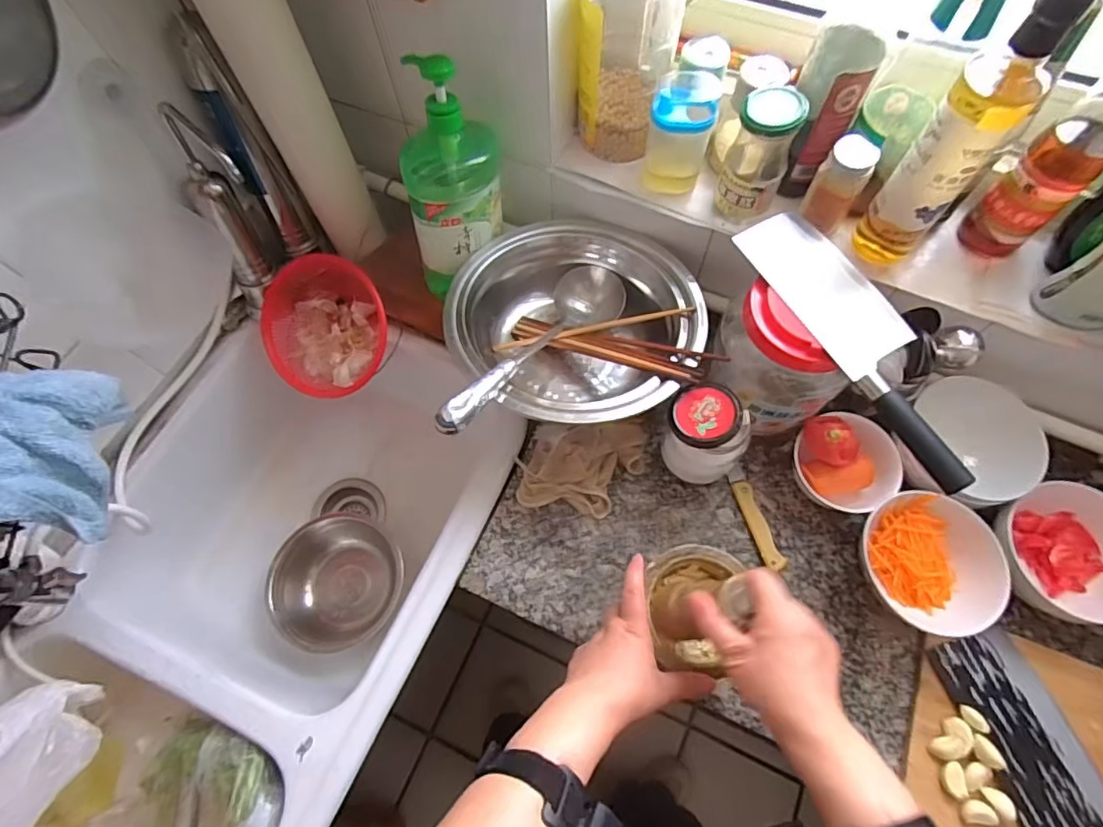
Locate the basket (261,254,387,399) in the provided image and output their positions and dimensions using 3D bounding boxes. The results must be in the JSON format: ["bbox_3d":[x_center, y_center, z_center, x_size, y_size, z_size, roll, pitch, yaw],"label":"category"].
[{"bbox_3d":[-0.283,-0.107,0.709,0.166,0.075,0.170,22,95,11],"label":"basket"}]

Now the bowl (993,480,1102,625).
[{"bbox_3d":[0.508,0.143,0.567,0.137,0.067,0.132,-13,68,-4],"label":"bowl"}]

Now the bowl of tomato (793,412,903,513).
[{"bbox_3d":[0.317,0.056,0.617,0.095,0.075,0.106,-41,72,-14],"label":"bowl of tomato"}]

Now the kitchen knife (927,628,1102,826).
[{"bbox_3d":[0.457,0.346,0.507,0.086,0.026,0.279,-14,68,-4],"label":"kitchen knife"}]

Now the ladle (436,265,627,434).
[{"bbox_3d":[-0.012,-0.070,0.597,0.074,0.068,0.299,28,44,12],"label":"ladle"}]

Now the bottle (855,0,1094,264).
[{"bbox_3d":[0.341,-0.229,0.477,0.056,0.266,0.058,39,73,16],"label":"bottle"}]

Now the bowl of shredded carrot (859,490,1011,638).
[{"bbox_3d":[0.378,0.150,0.577,0.110,0.079,0.133,-32,70,-11],"label":"bowl of shredded carrot"}]

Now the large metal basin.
[{"bbox_3d":[0.029,-0.102,0.647,0.271,0.144,0.270,-1,67,1],"label":"large metal basin"}]

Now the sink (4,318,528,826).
[{"bbox_3d":[-0.352,0.260,0.724,0.430,0.268,0.615,23,70,11],"label":"sink"}]

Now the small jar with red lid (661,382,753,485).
[{"bbox_3d":[0.158,0.024,0.598,0.074,0.103,0.076,-1,67,1],"label":"small jar with red lid"}]

